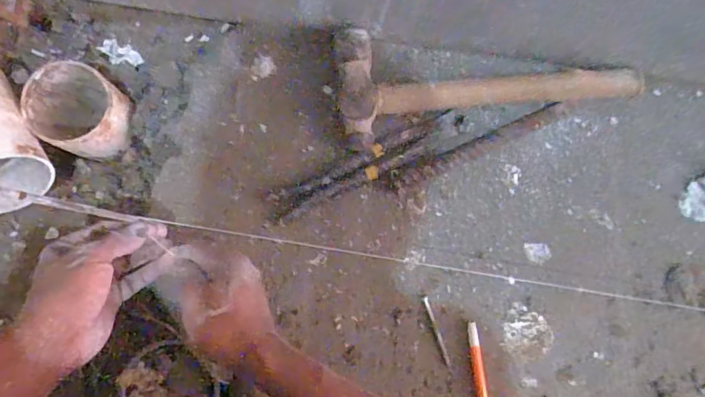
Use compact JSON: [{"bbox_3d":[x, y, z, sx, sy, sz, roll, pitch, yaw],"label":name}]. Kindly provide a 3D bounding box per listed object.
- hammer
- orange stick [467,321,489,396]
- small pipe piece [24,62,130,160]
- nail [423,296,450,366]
[{"bbox_3d":[0.137,-0.124,0.501,0.298,0.032,0.104,-4,84,0],"label":"hammer"},{"bbox_3d":[0.127,0.188,0.483,0.012,0.006,0.128,-7,84,0],"label":"orange stick"},{"bbox_3d":[-0.295,-0.095,0.532,0.091,0.065,0.086,0,87,-3],"label":"small pipe piece"},{"bbox_3d":[0.085,0.132,0.491,0.005,0.004,0.070,-19,84,-1],"label":"nail"}]

